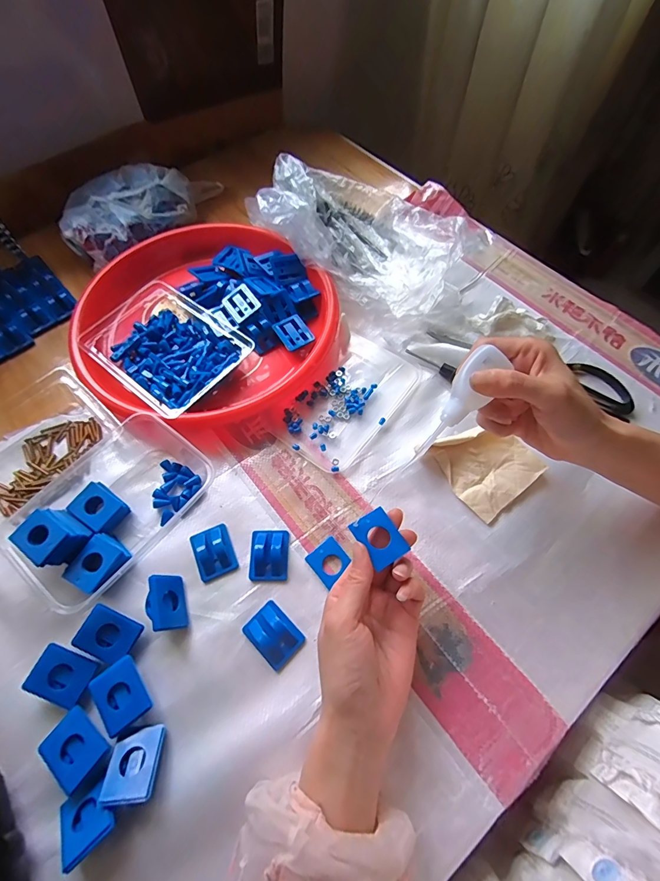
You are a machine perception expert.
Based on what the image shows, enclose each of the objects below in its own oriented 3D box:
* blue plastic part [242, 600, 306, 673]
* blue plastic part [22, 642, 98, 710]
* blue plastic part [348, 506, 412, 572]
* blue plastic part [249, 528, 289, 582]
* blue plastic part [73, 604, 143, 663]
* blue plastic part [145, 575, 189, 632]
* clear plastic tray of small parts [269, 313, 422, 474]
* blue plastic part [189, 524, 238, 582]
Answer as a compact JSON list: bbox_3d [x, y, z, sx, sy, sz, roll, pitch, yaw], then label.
[{"bbox_3d":[-0.047,0.160,0.325,0.045,0.014,0.035,39,70,20],"label":"blue plastic part"},{"bbox_3d":[-0.209,0.184,0.309,0.042,0.013,0.034,30,64,-6],"label":"blue plastic part"},{"bbox_3d":[0.038,0.074,0.303,0.030,0.005,0.039,-33,66,-14],"label":"blue plastic part"},{"bbox_3d":[-0.055,0.102,0.357,0.034,0.010,0.047,-2,62,1],"label":"blue plastic part"},{"bbox_3d":[-0.181,0.159,0.323,0.043,0.014,0.034,30,66,-3],"label":"blue plastic part"},{"bbox_3d":[-0.139,0.137,0.331,0.015,0.035,0.044,-29,62,21],"label":"blue plastic part"},{"bbox_3d":[0.017,-0.048,0.431,0.105,0.009,0.163,33,68,17],"label":"clear plastic tray of small parts"},{"bbox_3d":[-0.107,0.101,0.359,0.034,0.009,0.045,-22,64,-10],"label":"blue plastic part"}]

